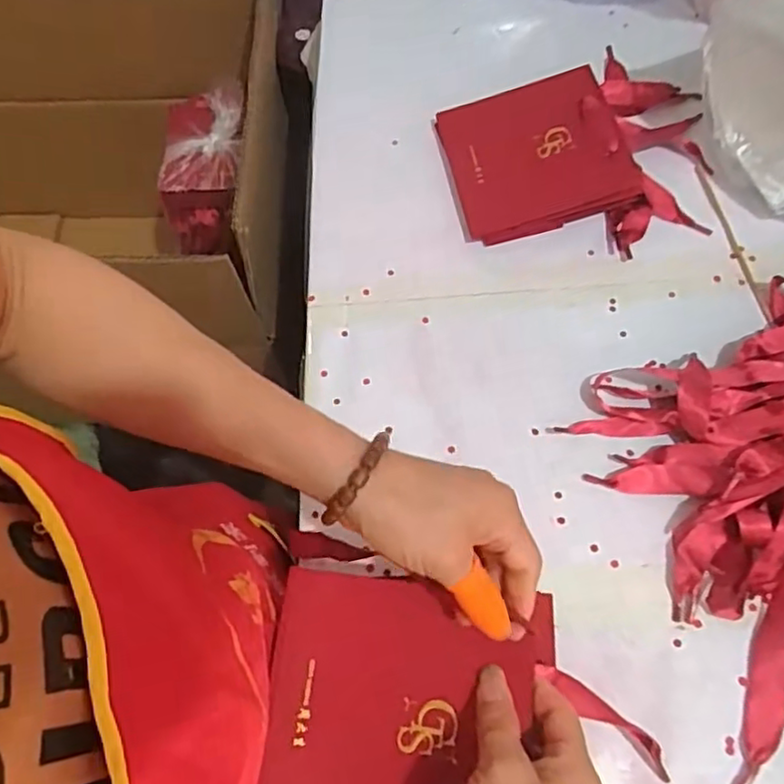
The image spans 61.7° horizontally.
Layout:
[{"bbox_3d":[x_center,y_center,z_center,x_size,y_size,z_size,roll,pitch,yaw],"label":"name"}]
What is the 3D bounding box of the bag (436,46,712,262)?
[{"bbox_3d":[0.167,-0.198,0.552,0.229,0.044,0.167,-10,65,-3],"label":"bag"}]

